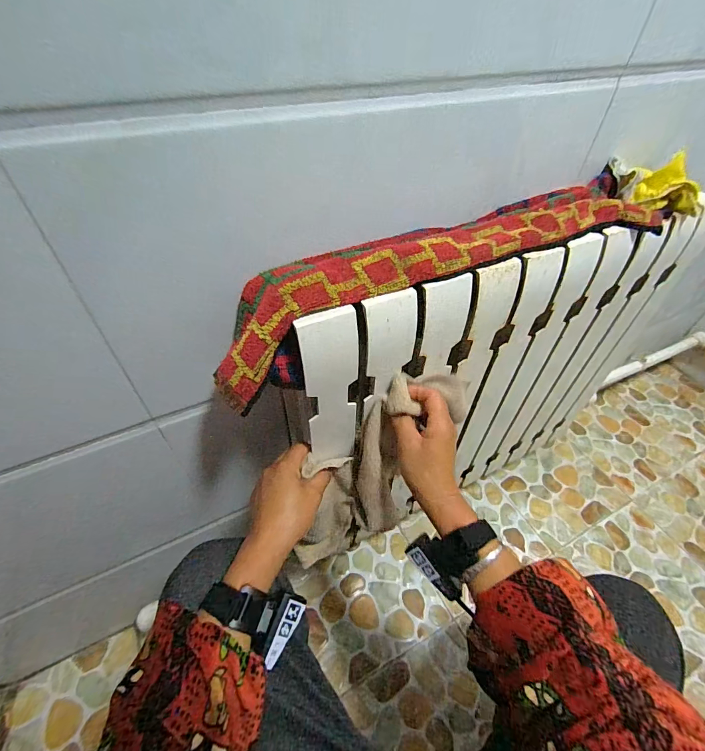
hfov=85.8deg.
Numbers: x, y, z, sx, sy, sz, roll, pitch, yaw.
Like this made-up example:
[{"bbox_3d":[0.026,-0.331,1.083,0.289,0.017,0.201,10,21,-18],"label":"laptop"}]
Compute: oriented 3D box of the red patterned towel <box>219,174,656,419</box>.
[{"bbox_3d":[0.115,-0.117,0.433,0.552,0.103,0.095,-20,51,-20],"label":"red patterned towel"}]

